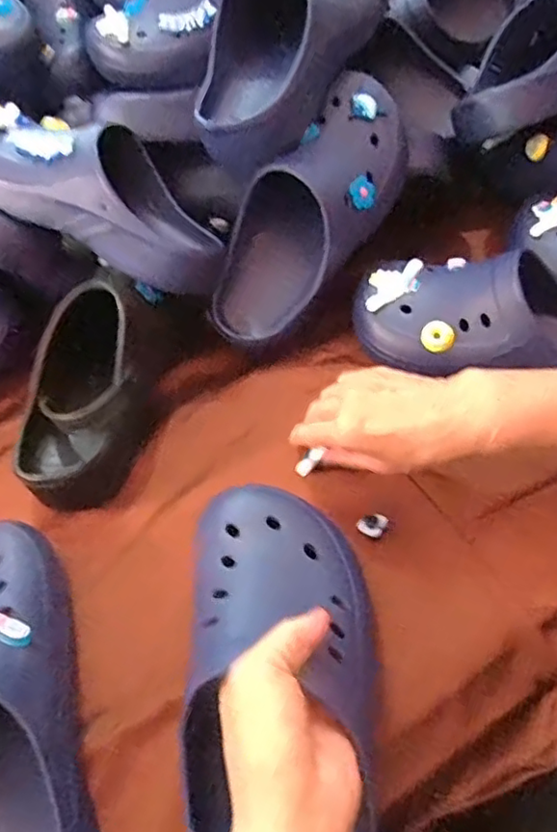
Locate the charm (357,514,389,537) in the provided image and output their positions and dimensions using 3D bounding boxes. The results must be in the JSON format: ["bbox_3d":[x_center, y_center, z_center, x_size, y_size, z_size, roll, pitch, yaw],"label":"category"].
[{"bbox_3d":[0.068,0.079,0.443,0.019,0.009,0.018,-2,52,3],"label":"charm"}]

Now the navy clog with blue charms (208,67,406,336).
[{"bbox_3d":[0.025,-0.178,0.534,0.103,0.098,0.246,42,102,30],"label":"navy clog with blue charms"}]

